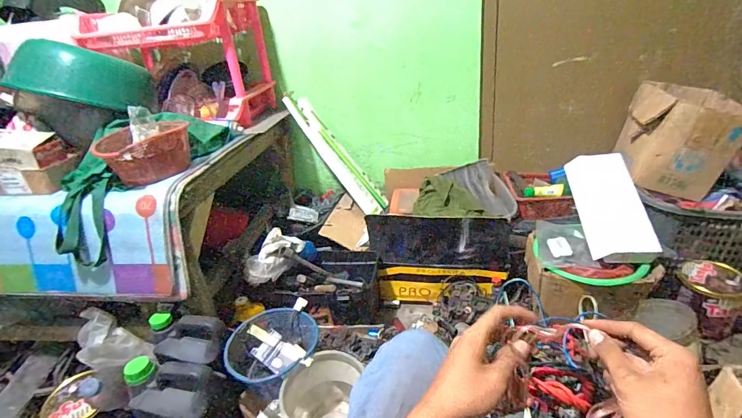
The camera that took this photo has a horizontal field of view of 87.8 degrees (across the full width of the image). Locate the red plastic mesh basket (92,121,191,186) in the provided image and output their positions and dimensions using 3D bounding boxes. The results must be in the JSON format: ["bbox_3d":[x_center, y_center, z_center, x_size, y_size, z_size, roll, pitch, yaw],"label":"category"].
[{"bbox_3d":[-0.538,-0.132,0.926,0.133,0.107,0.186,16,34,39],"label":"red plastic mesh basket"}]

